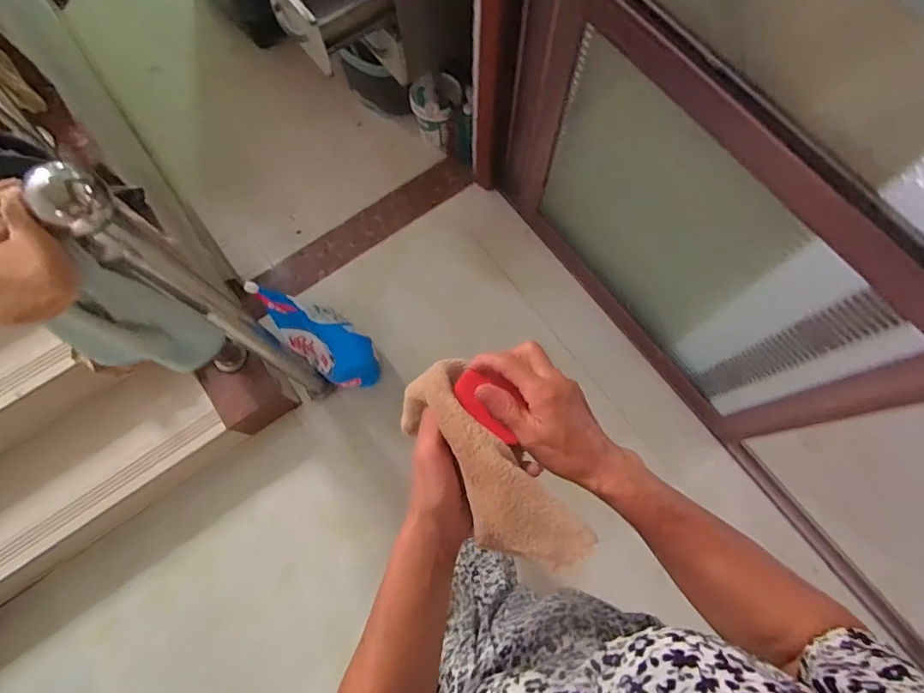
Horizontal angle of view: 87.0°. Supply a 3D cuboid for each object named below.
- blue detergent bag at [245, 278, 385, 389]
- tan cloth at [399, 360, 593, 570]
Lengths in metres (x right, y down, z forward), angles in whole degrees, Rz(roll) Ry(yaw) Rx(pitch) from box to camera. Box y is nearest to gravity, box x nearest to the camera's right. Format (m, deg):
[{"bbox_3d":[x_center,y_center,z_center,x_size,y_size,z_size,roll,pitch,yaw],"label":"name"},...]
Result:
[{"bbox_3d":[-0.381,-0.031,1.333,0.438,0.169,0.162,43,75,-30],"label":"blue detergent bag"},{"bbox_3d":[0.020,0.099,0.401,0.074,0.068,0.187,-34,76,-8],"label":"tan cloth"}]

